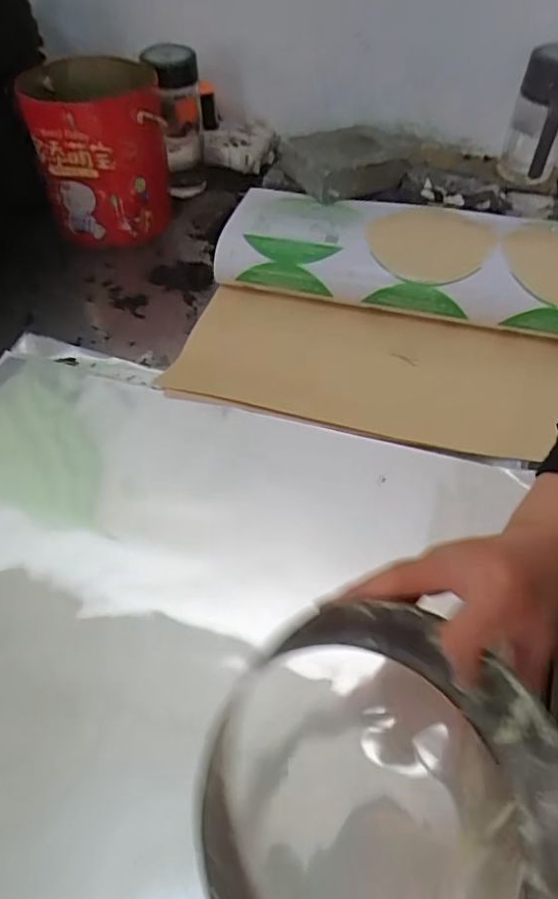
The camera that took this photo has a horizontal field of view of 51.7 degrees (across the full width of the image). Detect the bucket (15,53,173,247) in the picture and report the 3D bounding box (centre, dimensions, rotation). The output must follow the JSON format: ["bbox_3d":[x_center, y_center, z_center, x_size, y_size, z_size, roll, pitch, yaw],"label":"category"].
[{"bbox_3d":[-0.234,-0.402,0.775,0.161,0.181,0.183,-8,51,-8],"label":"bucket"}]

